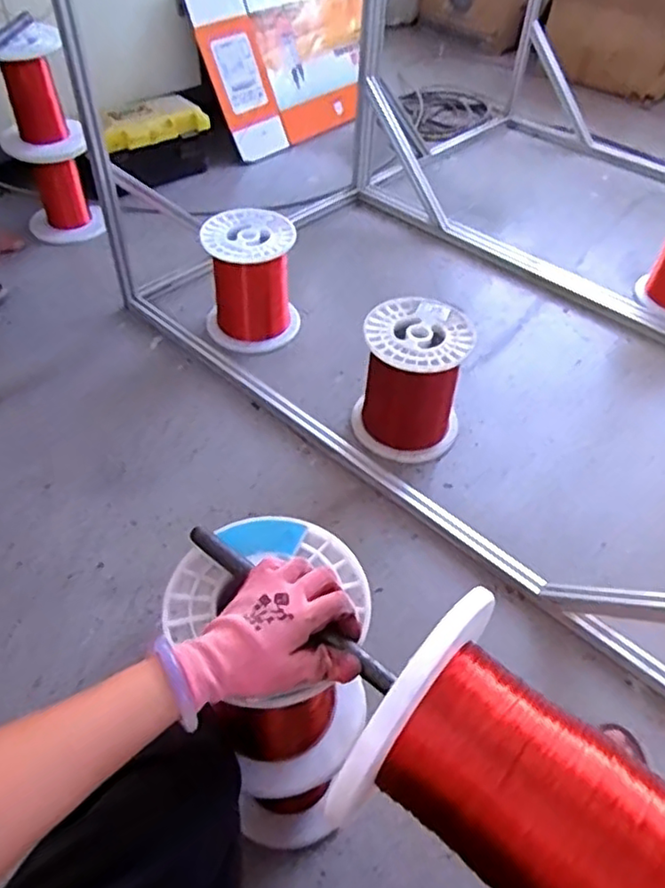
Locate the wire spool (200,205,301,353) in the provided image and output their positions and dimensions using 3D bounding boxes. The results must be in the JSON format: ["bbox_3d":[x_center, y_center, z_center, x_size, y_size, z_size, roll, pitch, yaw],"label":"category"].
[{"bbox_3d":[-0.182,-0.357,1.424,0.206,0.236,0.198,-8,50,-8],"label":"wire spool"}]

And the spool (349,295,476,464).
[{"bbox_3d":[0.149,-0.117,1.225,0.203,0.232,0.211,7,49,5],"label":"spool"}]

